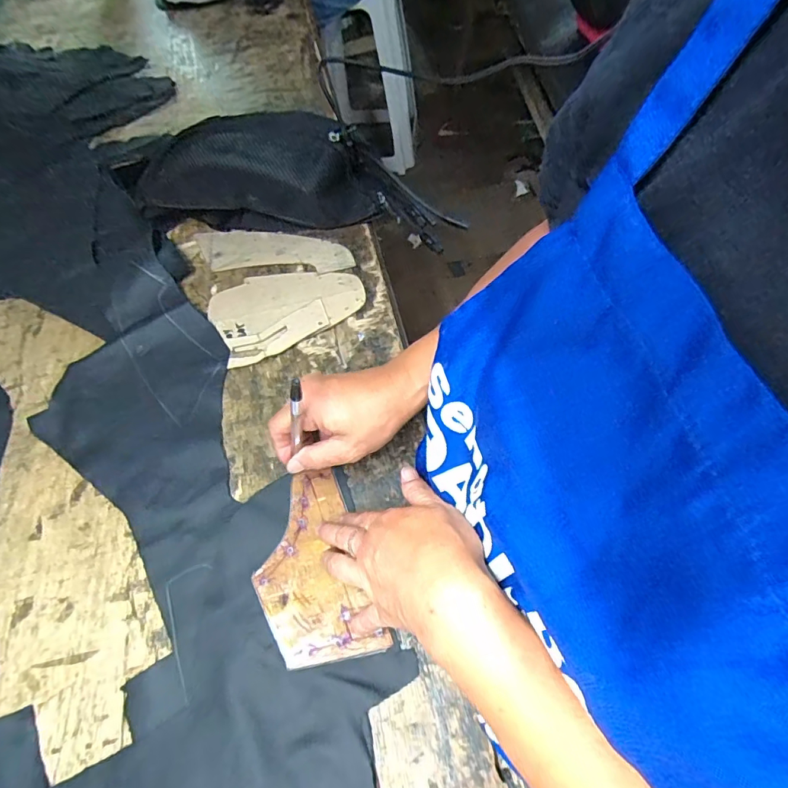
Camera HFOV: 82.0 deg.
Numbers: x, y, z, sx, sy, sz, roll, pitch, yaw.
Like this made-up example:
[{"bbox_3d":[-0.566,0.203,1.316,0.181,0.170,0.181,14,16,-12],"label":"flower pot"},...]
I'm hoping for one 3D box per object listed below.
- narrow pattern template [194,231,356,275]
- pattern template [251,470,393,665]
[{"bbox_3d":[-0.141,-0.168,0.526,0.188,0.005,0.064,2,60,5],"label":"narrow pattern template"},{"bbox_3d":[-0.065,0.131,0.346,0.077,0.004,0.141,-18,60,-13],"label":"pattern template"}]

